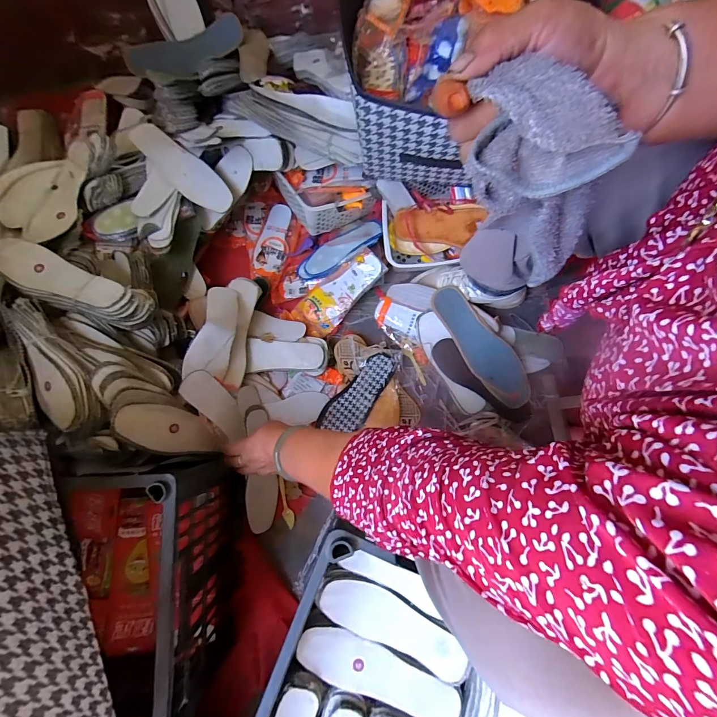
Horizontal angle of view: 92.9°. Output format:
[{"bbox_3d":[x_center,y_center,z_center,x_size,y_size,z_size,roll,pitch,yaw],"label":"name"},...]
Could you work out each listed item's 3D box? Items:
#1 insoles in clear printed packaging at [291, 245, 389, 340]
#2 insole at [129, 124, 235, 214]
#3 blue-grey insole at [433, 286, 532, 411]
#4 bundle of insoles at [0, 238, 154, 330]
[{"bbox_3d":[-0.041,-0.135,0.704,0.208,0.015,0.090,-42,83,9],"label":"insoles in clear printed packaging"},{"bbox_3d":[-0.334,-0.355,0.634,0.221,0.018,0.070,37,89,1],"label":"insole"},{"bbox_3d":[0.242,-0.022,0.674,0.086,0.015,0.272,-43,93,1],"label":"blue-grey insole"},{"bbox_3d":[-0.465,-0.118,0.557,0.263,0.051,0.079,21,80,3],"label":"bundle of insoles"}]

